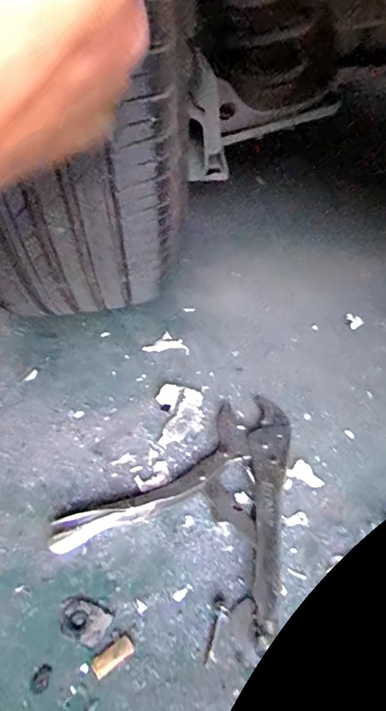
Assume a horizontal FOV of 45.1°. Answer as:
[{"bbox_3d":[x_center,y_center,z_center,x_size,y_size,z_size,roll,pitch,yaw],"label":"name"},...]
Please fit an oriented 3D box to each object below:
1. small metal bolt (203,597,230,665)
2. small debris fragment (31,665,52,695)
[{"bbox_3d":[0.016,0.173,0.294,0.011,0.009,0.040,5,39,12],"label":"small metal bolt"},{"bbox_3d":[-0.093,0.198,0.284,0.010,0.004,0.014,1,38,8],"label":"small debris fragment"}]

